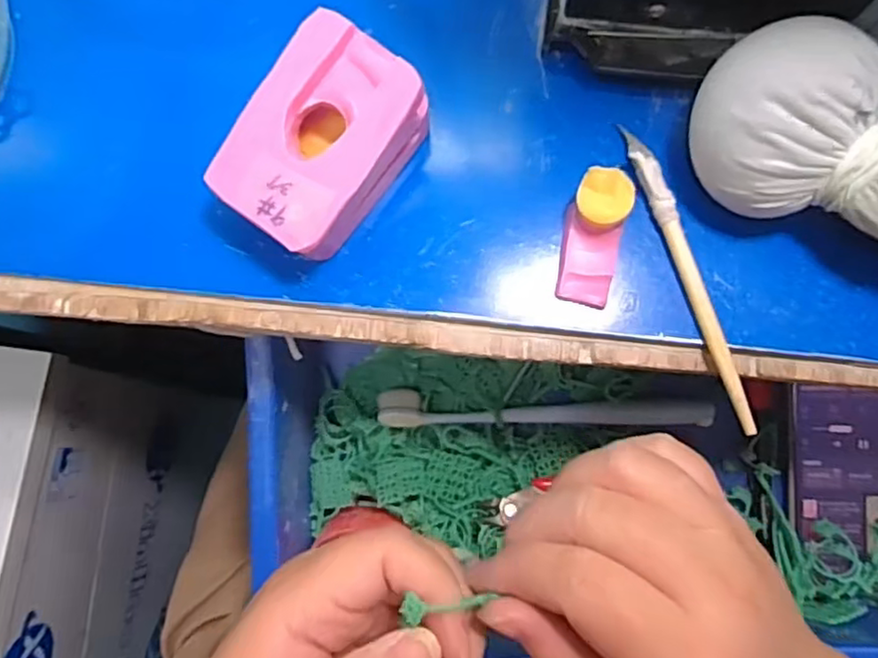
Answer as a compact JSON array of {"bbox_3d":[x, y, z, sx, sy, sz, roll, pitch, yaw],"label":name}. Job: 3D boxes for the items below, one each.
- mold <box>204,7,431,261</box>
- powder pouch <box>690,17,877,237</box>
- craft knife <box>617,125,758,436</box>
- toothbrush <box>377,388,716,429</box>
[{"bbox_3d":[-0.040,-0.061,0.233,0.051,0.044,0.068,36,83,7],"label":"mold"},{"bbox_3d":[0.156,-0.041,0.219,0.152,0.053,0.056,32,82,6],"label":"powder pouch"},{"bbox_3d":[0.091,-0.019,0.241,0.009,0.009,0.117,-20,81,-2],"label":"craft knife"},{"bbox_3d":[0.060,0.047,0.364,0.183,0.019,0.020,2,81,1],"label":"toothbrush"}]

